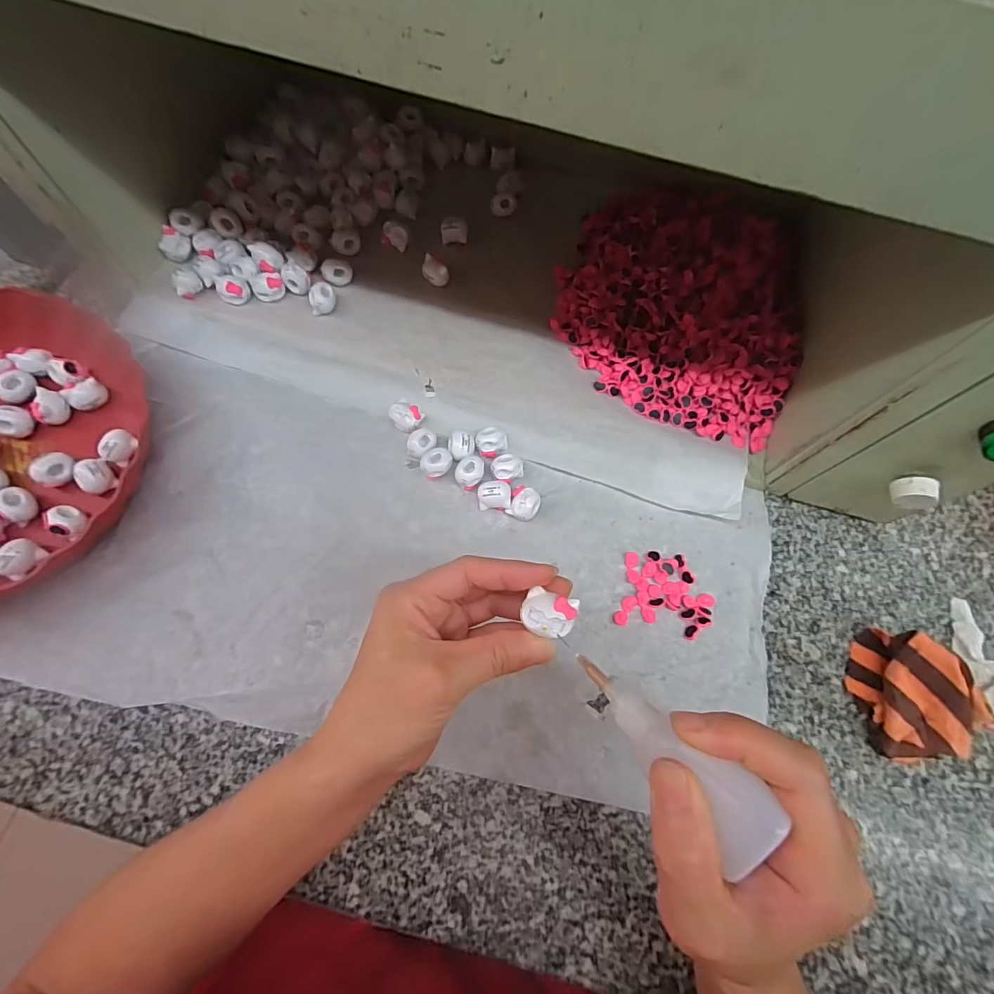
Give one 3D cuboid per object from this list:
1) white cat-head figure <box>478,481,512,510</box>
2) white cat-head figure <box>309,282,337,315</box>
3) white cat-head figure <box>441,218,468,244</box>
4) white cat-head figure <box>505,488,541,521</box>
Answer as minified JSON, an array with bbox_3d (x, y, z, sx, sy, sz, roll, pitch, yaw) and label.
[{"bbox_3d":[-0.002,0.000,0.365,0.025,0.020,0.019,2,69,-4],"label":"white cat-head figure"},{"bbox_3d":[-0.149,-0.169,0.398,0.022,0.023,0.020,2,69,-4],"label":"white cat-head figure"},{"bbox_3d":[-0.040,-0.251,0.438,0.025,0.019,0.014,3,69,-4],"label":"white cat-head figure"},{"bbox_3d":[0.022,0.007,0.363,0.022,0.017,0.025,28,70,6],"label":"white cat-head figure"}]

